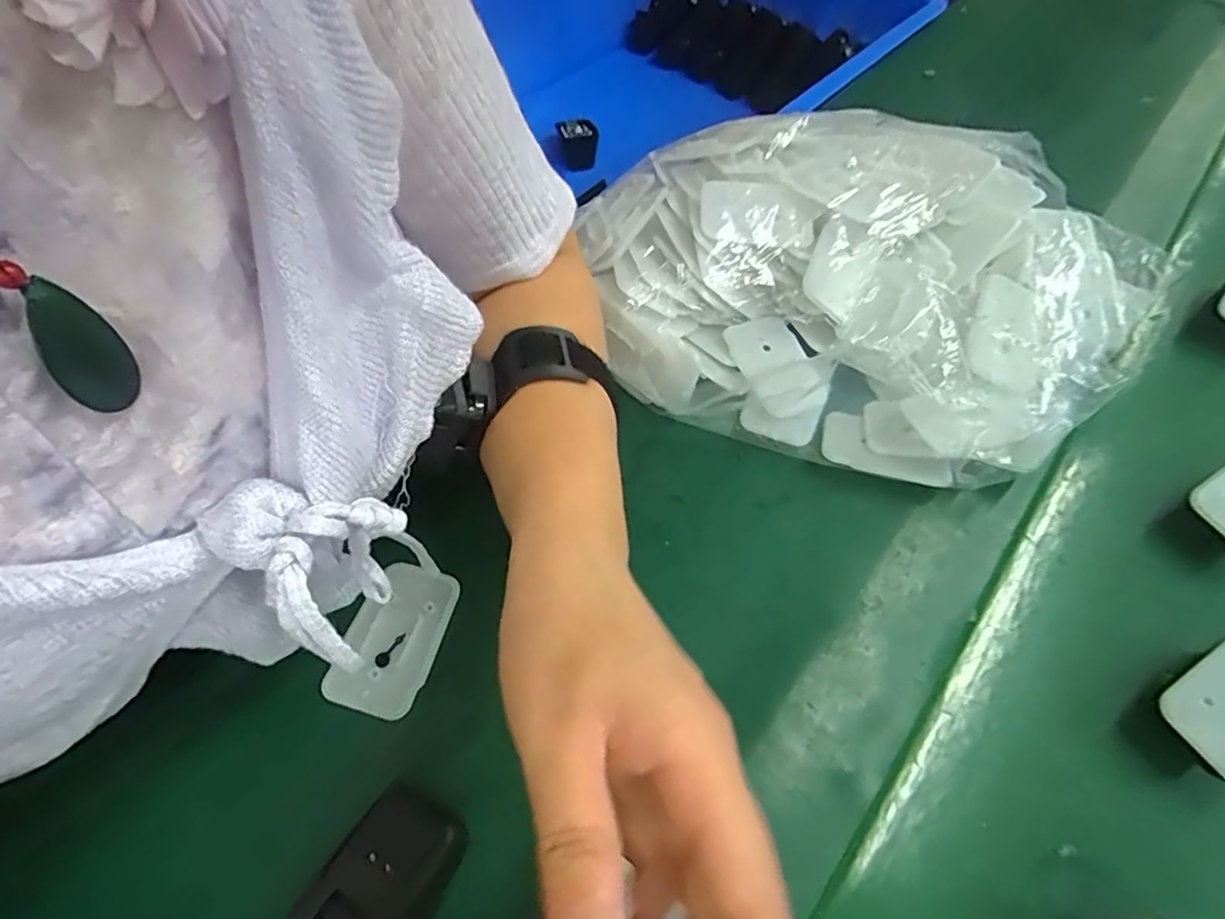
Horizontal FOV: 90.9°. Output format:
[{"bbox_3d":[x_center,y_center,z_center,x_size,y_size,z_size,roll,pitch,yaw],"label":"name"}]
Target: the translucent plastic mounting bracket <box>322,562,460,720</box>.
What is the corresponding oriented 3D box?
[{"bbox_3d":[-0.104,0.085,0.288,0.041,0.004,0.068,20,63,-5],"label":"translucent plastic mounting bracket"}]

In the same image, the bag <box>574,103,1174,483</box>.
[{"bbox_3d":[0.145,-0.105,0.354,0.321,0.089,0.209,17,59,9],"label":"bag"}]

